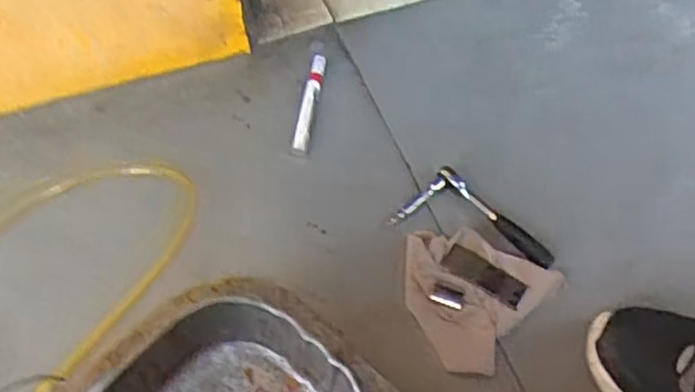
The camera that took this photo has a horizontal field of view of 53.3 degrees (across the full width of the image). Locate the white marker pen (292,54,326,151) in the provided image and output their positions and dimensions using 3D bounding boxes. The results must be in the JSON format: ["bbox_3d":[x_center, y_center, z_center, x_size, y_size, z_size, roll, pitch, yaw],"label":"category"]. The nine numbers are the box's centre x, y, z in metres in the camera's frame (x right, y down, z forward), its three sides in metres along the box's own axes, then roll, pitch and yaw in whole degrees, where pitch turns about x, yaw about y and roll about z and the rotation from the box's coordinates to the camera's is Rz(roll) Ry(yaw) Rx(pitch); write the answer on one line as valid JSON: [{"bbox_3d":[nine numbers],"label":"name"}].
[{"bbox_3d":[-0.042,-0.110,0.792,0.017,0.017,0.154,6,55,6],"label":"white marker pen"}]

